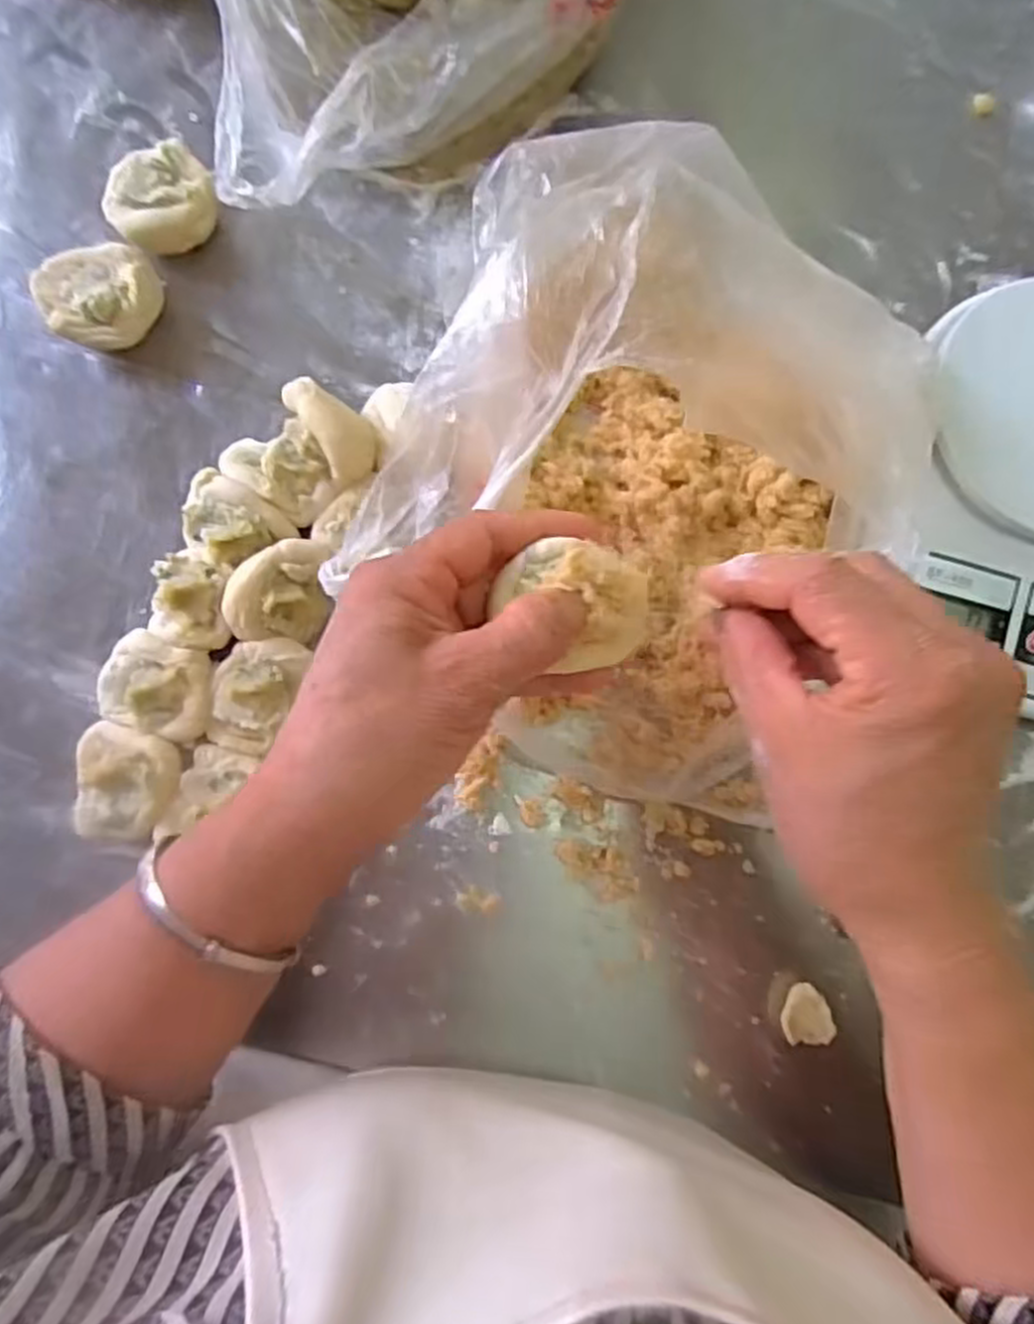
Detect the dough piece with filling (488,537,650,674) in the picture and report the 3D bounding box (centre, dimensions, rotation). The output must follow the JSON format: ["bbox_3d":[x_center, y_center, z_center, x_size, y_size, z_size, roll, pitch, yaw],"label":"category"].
[{"bbox_3d":[0.023,-0.020,0.296,0.057,0.021,0.045,2,82,-3],"label":"dough piece with filling"}]

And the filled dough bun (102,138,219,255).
[{"bbox_3d":[-0.171,-0.222,0.381,0.050,0.028,0.039,-22,84,-6],"label":"filled dough bun"}]

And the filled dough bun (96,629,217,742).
[{"bbox_3d":[-0.160,0.011,0.354,0.050,0.033,0.041,18,82,-1],"label":"filled dough bun"}]

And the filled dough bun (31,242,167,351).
[{"bbox_3d":[-0.195,-0.172,0.374,0.047,0.033,0.053,43,82,2],"label":"filled dough bun"}]

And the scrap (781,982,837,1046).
[{"bbox_3d":[0.131,0.161,0.357,0.021,0.012,0.027,-18,84,-6],"label":"scrap"}]

